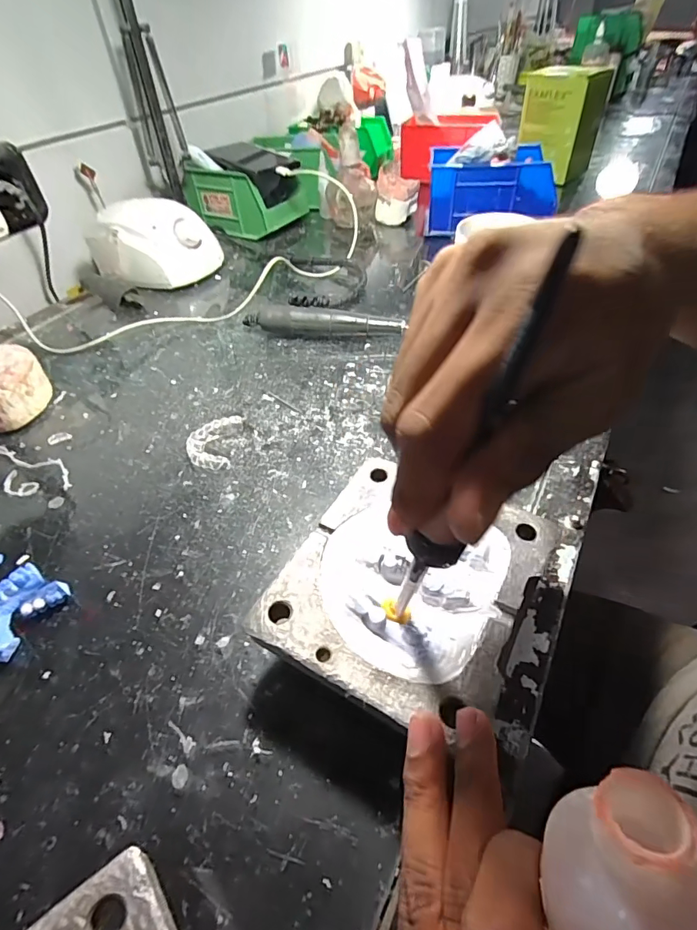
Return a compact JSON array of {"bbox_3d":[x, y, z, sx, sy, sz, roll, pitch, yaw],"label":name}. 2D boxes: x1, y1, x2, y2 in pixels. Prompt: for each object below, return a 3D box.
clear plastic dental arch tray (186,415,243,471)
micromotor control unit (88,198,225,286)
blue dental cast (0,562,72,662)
[{"bbox_3d":[-0.107,-0.018,0.362,0.036,0.008,0.057,-1,45,3],"label":"clear plastic dental arch tray"},{"bbox_3d":[-0.239,-0.279,0.585,0.142,0.079,0.101,-4,45,0],"label":"micromotor control unit"},{"bbox_3d":[-0.191,0.083,0.265,0.037,0.014,0.046,21,50,23],"label":"blue dental cast"}]

